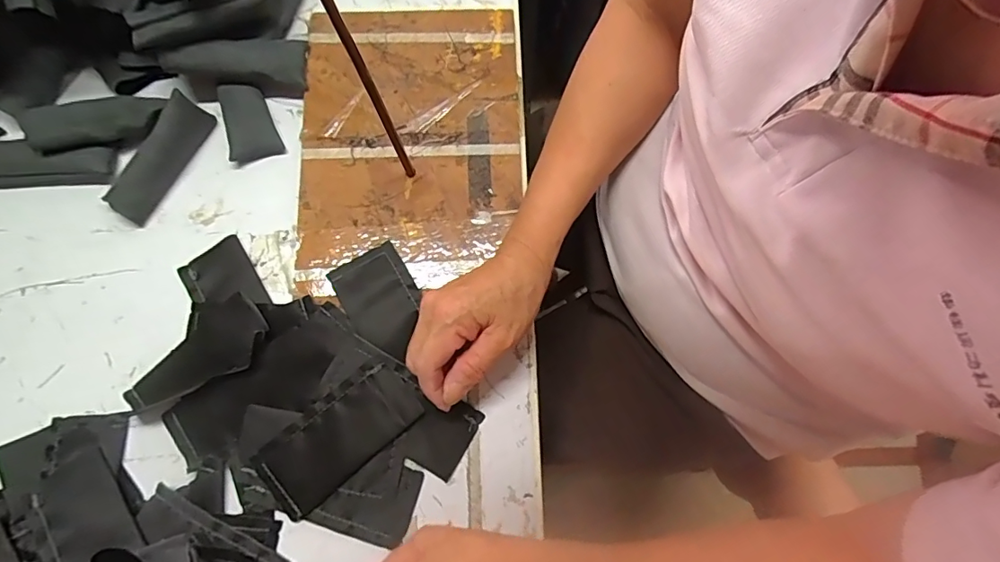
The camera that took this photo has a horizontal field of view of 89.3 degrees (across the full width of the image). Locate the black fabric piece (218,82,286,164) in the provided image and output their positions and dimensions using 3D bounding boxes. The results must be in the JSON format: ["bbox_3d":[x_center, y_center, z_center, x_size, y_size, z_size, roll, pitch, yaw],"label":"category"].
[{"bbox_3d":[-0.210,-0.135,0.421,0.041,0.016,0.065,-20,77,-4],"label":"black fabric piece"}]

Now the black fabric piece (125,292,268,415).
[{"bbox_3d":[-0.228,0.050,0.373,0.115,0.019,0.065,-25,78,-5],"label":"black fabric piece"}]

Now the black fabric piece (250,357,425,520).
[{"bbox_3d":[-0.116,0.110,0.361,0.117,0.006,0.055,-39,79,-8],"label":"black fabric piece"}]

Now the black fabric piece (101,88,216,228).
[{"bbox_3d":[-0.275,-0.099,0.404,0.032,0.038,0.104,32,79,8],"label":"black fabric piece"}]

